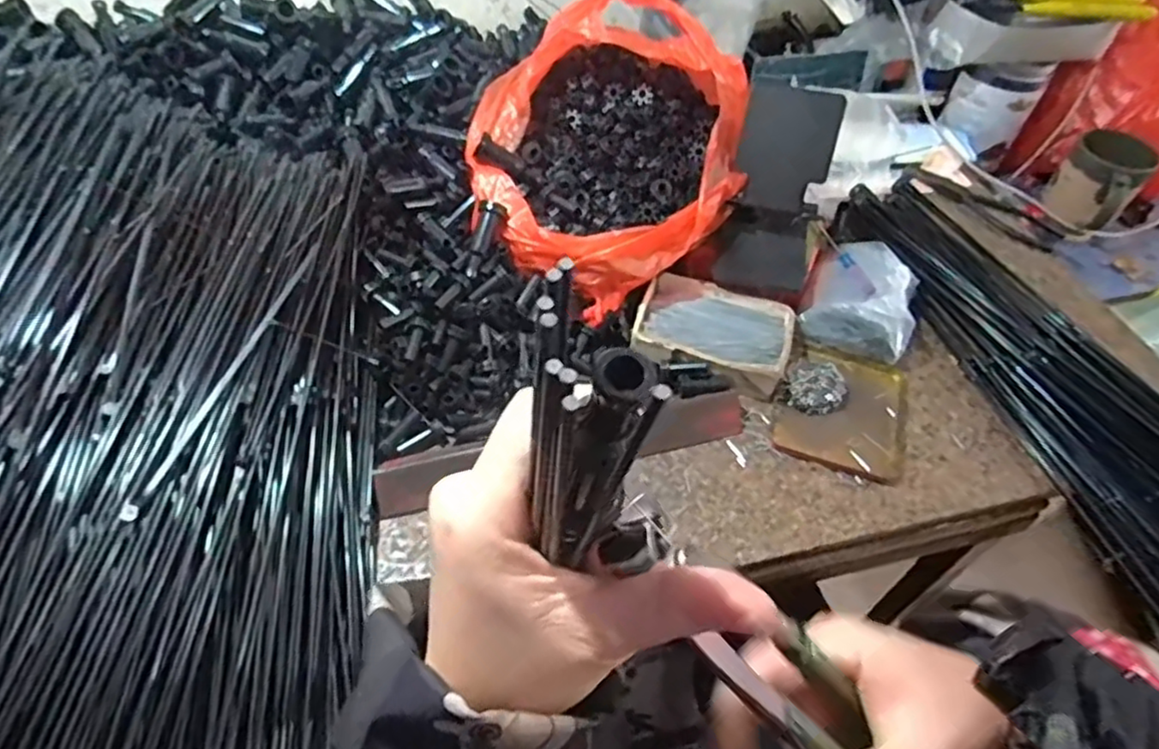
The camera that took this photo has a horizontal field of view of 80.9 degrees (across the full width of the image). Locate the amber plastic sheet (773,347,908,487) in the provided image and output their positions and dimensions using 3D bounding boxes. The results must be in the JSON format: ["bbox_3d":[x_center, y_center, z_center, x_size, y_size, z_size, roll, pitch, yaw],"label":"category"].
[{"bbox_3d":[0.220,0.028,0.566,0.096,0.005,0.119,18,53,11],"label":"amber plastic sheet"}]

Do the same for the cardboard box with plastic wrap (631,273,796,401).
[{"bbox_3d":[0.116,-0.036,0.590,0.128,0.031,0.094,16,53,10],"label":"cardboard box with plastic wrap"}]

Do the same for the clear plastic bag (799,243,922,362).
[{"bbox_3d":[0.256,-0.072,0.612,0.092,0.045,0.111,21,54,14],"label":"clear plastic bag"}]

